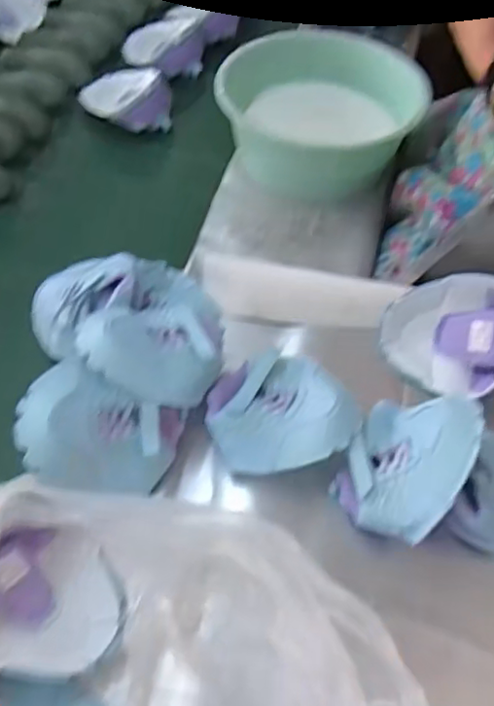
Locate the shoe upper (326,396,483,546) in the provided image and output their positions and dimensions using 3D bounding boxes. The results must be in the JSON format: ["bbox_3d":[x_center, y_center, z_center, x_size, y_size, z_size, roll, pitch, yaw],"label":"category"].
[{"bbox_3d":[0.156,0.106,0.622,0.104,0.113,0.133,27,57,15],"label":"shoe upper"}]

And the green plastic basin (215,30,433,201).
[{"bbox_3d":[0.107,-0.378,0.969,0.257,0.142,0.257,2,54,-3],"label":"green plastic basin"}]

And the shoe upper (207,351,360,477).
[{"bbox_3d":[0.038,0.071,0.689,0.143,0.050,0.143,-27,60,4],"label":"shoe upper"}]

